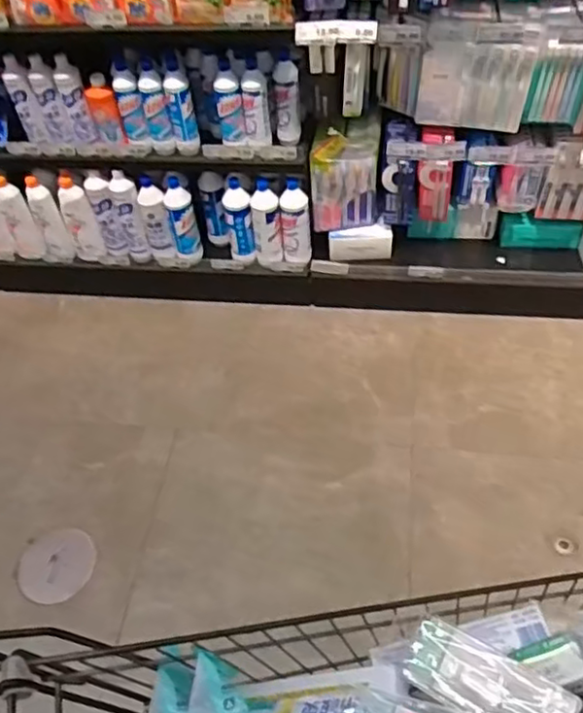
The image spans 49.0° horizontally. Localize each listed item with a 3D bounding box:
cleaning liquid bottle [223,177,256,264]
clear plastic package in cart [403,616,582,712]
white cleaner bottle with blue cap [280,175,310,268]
[{"bbox_3d":[-0.128,-0.329,1.579,0.061,0.227,0.050,-7,51,0],"label":"cleaning liquid bottle"},{"bbox_3d":[0.179,0.303,0.588,0.149,0.032,0.063,17,55,35],"label":"clear plastic package in cart"},{"bbox_3d":[0.010,-0.328,1.583,0.067,0.209,0.069,-4,51,2],"label":"white cleaner bottle with blue cap"}]

